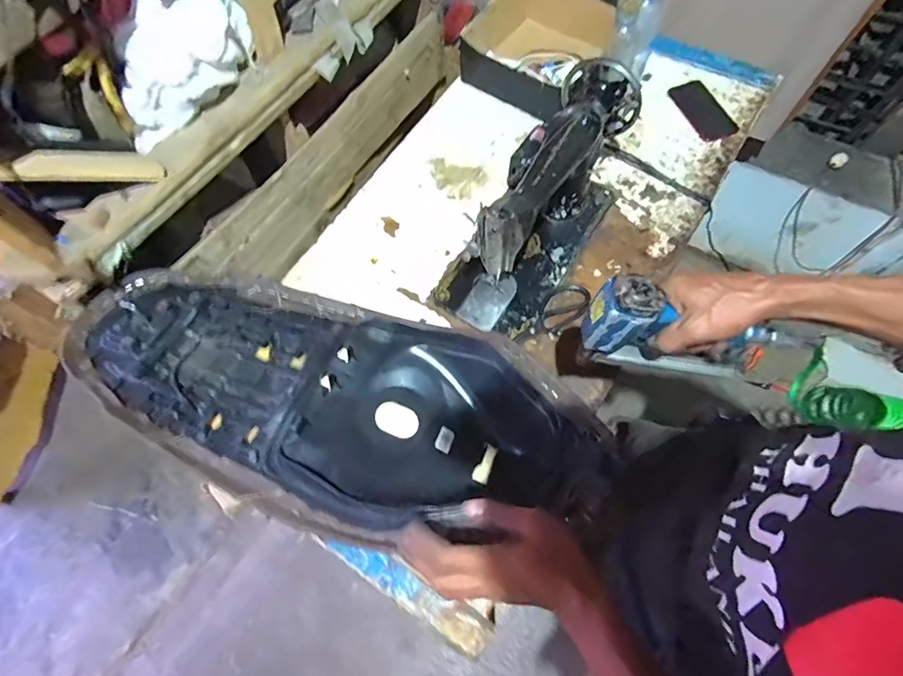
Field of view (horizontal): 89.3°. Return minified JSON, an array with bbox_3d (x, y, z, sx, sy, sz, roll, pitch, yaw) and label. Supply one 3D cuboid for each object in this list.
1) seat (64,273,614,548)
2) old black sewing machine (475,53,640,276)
[{"bbox_3d":[-0.180,0.079,0.650,0.744,0.138,0.319,12,67,10],"label":"seat"},{"bbox_3d":[0.144,-0.268,0.750,0.138,0.189,0.344,38,72,16],"label":"old black sewing machine"}]

